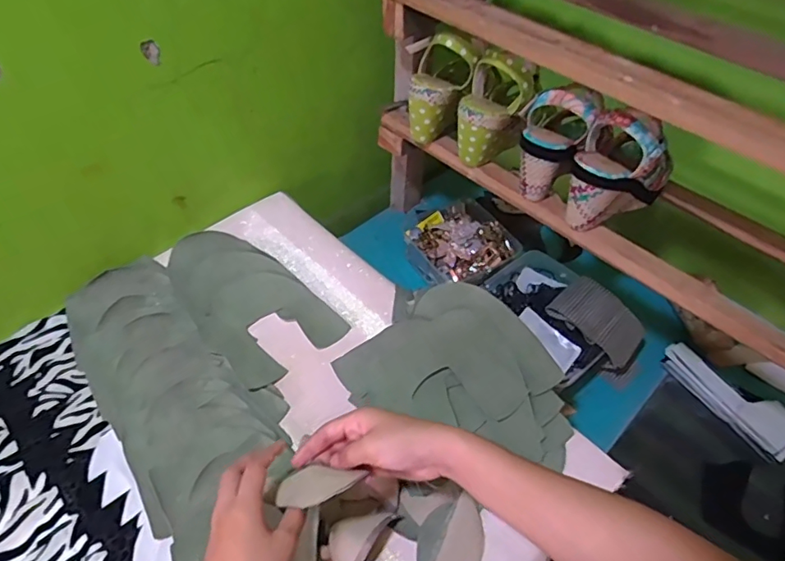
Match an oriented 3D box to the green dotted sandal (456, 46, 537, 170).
[{"bbox_3d":[0.133,-0.224,0.682,0.080,0.139,0.080,22,53,14],"label":"green dotted sandal"}]

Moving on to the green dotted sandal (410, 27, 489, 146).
[{"bbox_3d":[0.055,-0.265,0.715,0.090,0.147,0.097,-12,47,-47],"label":"green dotted sandal"}]

